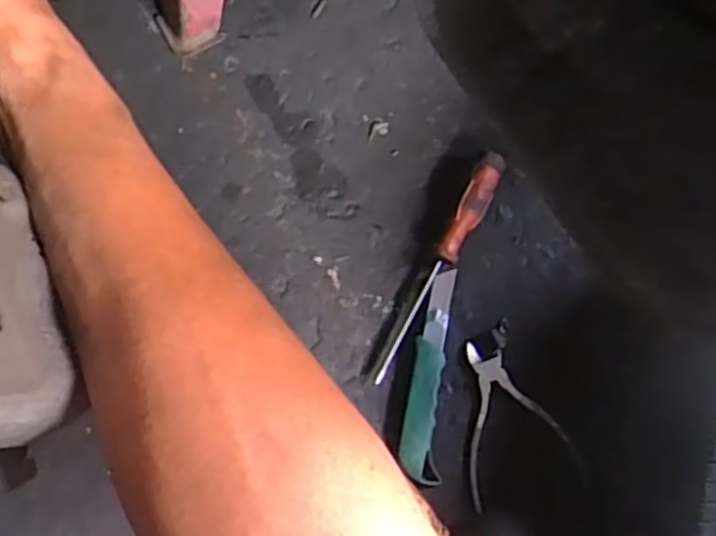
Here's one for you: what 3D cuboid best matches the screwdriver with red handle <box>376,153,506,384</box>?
[{"bbox_3d":[0.076,0.001,0.671,0.024,0.024,0.226,25,83,5],"label":"screwdriver with red handle"}]

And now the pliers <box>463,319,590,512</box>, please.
[{"bbox_3d":[0.126,0.127,0.656,0.097,0.021,0.151,-19,81,-2],"label":"pliers"}]

